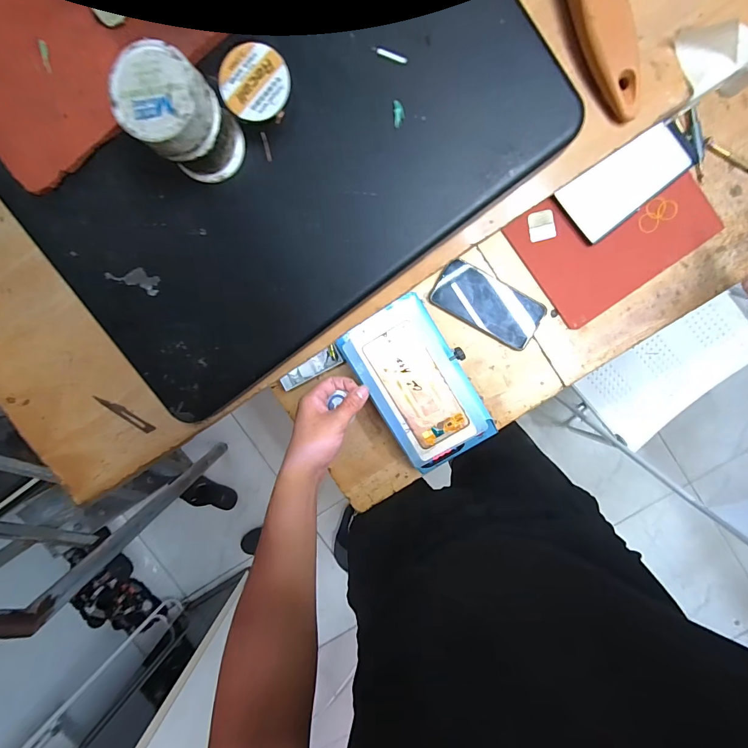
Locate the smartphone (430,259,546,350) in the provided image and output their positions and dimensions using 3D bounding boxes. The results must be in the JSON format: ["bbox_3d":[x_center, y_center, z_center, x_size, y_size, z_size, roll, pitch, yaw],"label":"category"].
[{"bbox_3d":[0.178,-0.109,0.595,0.170,0.007,0.077,30,98,-1],"label":"smartphone"}]

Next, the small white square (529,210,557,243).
[{"bbox_3d":[0.252,-0.222,0.575,0.037,0.005,0.042,-12,97,5],"label":"small white square"}]

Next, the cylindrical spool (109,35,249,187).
[{"bbox_3d":[-0.079,-0.106,0.162,0.032,0.045,0.033,0,97,3],"label":"cylindrical spool"}]

